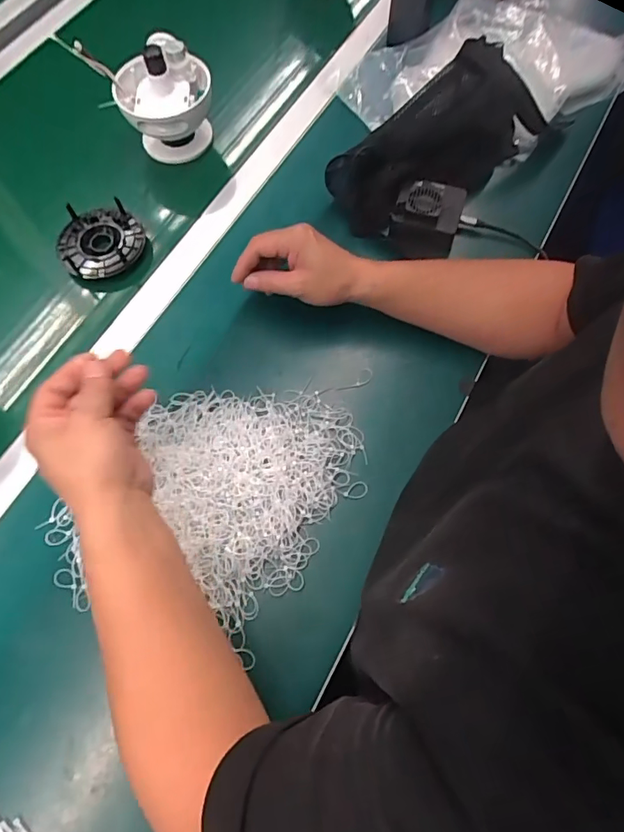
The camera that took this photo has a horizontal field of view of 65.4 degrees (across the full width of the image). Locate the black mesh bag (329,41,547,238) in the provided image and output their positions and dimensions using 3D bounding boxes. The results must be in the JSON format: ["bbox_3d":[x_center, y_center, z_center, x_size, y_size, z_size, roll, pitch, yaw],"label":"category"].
[{"bbox_3d":[0.158,-0.336,0.602,0.282,0.078,0.127,-41,74,-15],"label":"black mesh bag"}]

